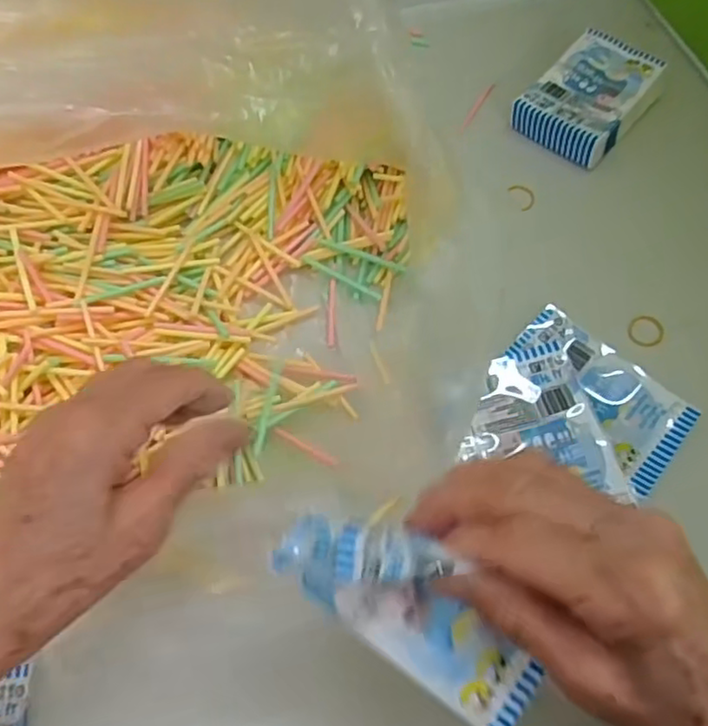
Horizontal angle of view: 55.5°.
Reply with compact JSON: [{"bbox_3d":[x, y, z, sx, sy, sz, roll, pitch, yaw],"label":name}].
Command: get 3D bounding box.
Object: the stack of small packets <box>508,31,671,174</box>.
[{"bbox_3d":[0.174,-0.195,0.498,0.072,0.030,0.104,37,67,17],"label":"stack of small packets"}]

